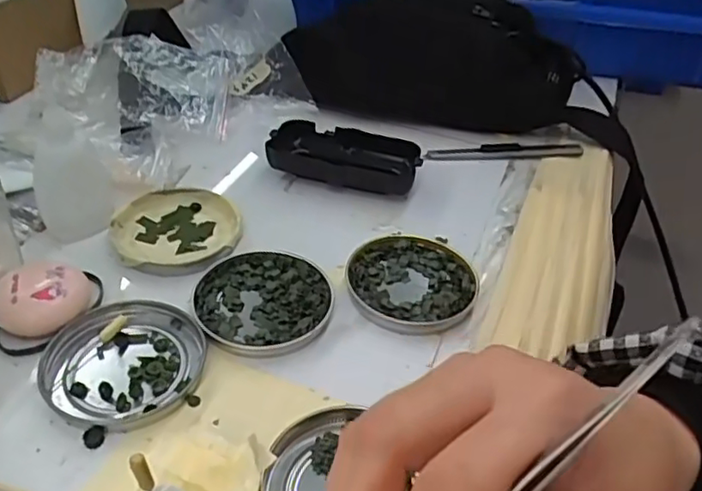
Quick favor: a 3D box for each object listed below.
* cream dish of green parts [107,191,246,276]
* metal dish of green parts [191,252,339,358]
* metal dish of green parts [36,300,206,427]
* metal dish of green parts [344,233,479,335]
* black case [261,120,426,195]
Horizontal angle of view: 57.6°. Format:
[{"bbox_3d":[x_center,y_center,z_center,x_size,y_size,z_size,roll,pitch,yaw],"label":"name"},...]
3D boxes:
[{"bbox_3d":[-0.112,-0.010,0.414,0.079,0.010,0.078,3,39,-4],"label":"cream dish of green parts"},{"bbox_3d":[-0.051,0.031,0.369,0.076,0.010,0.076,3,39,-3],"label":"metal dish of green parts"},{"bbox_3d":[-0.116,0.059,0.329,0.073,0.009,0.076,3,39,-3],"label":"metal dish of green parts"},{"bbox_3d":[0.036,0.021,0.390,0.077,0.009,0.079,3,39,-3],"label":"metal dish of green parts"},{"bbox_3d":[-0.006,-0.065,0.478,0.109,0.026,0.049,10,39,6],"label":"black case"}]

